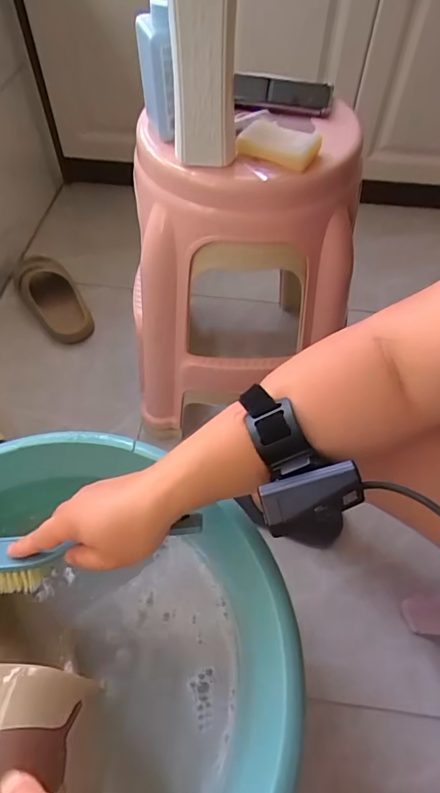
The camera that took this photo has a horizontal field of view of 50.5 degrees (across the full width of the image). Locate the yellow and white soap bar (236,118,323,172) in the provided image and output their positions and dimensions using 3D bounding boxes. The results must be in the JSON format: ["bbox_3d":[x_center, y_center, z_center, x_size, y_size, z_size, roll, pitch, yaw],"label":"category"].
[{"bbox_3d":[0.070,-0.299,0.552,0.092,0.019,0.070,21,57,13],"label":"yellow and white soap bar"}]

